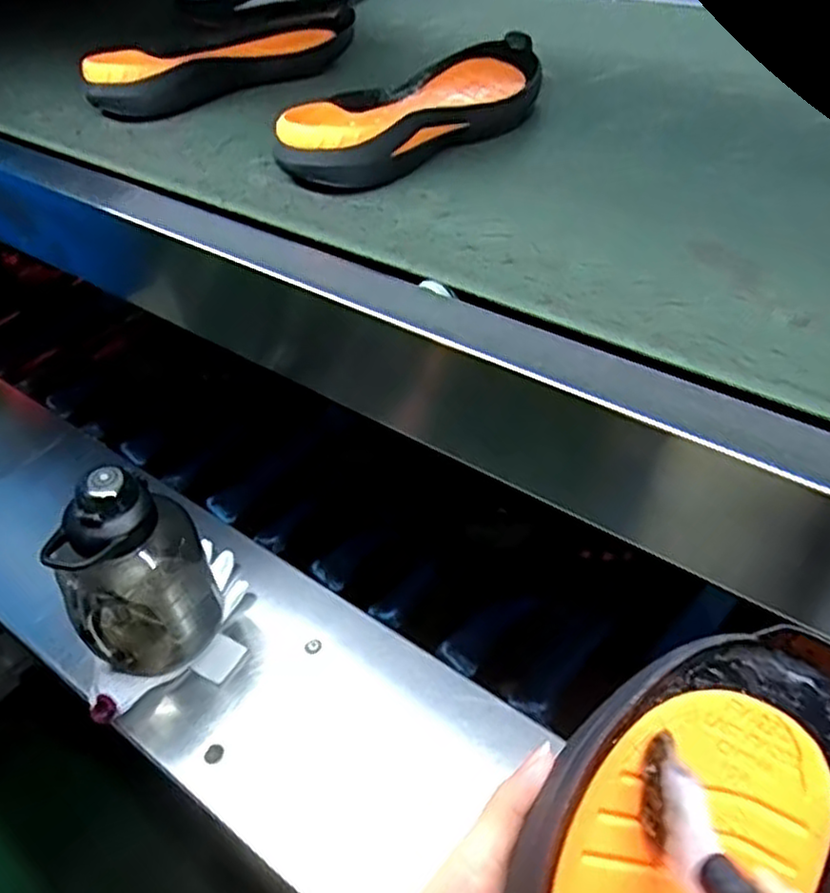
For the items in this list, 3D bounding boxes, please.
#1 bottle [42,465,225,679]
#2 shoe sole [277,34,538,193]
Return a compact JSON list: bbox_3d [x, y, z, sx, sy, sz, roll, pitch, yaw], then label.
[{"bbox_3d":[-0.262,0.119,0.671,0.124,0.210,0.099,-25,49,-18],"label":"bottle"},{"bbox_3d":[0.011,-0.292,0.610,0.292,0.047,0.106,-37,53,-27],"label":"shoe sole"}]

